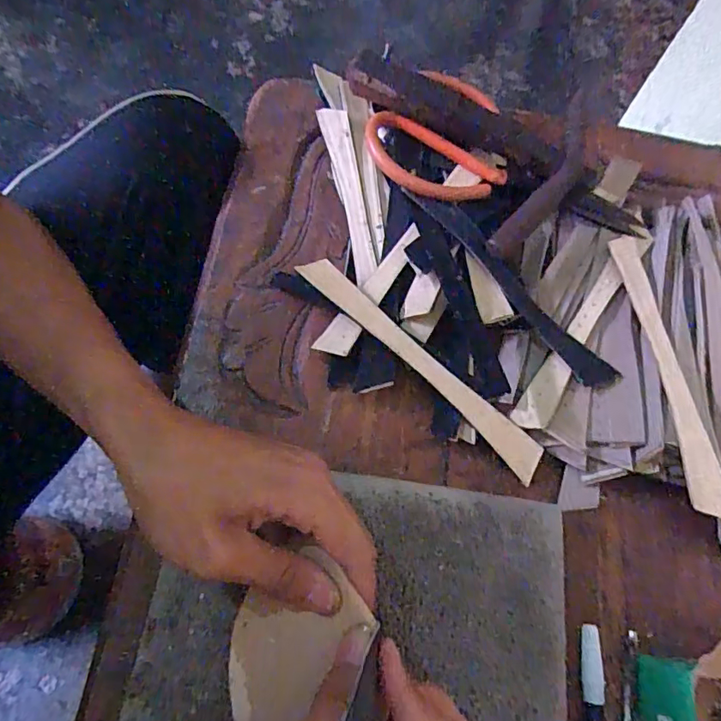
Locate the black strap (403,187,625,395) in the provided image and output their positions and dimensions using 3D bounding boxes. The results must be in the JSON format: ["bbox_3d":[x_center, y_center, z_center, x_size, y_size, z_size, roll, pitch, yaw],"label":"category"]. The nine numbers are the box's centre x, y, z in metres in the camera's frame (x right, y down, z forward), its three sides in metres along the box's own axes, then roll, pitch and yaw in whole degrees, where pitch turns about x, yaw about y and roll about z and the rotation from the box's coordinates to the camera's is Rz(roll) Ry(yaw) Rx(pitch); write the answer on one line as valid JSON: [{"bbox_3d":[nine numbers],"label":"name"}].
[{"bbox_3d":[0.096,-0.049,0.330,0.020,0.027,0.173,-41,74,-13],"label":"black strap"}]

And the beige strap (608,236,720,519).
[{"bbox_3d":[0.192,0.001,0.318,0.027,0.013,0.186,-4,69,0],"label":"beige strap"}]

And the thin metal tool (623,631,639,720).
[{"bbox_3d":[0.140,0.190,0.270,0.006,0.005,0.086,14,70,7],"label":"thin metal tool"}]

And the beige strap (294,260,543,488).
[{"bbox_3d":[0.038,0.001,0.316,0.186,0.004,0.022,43,90,4],"label":"beige strap"}]

